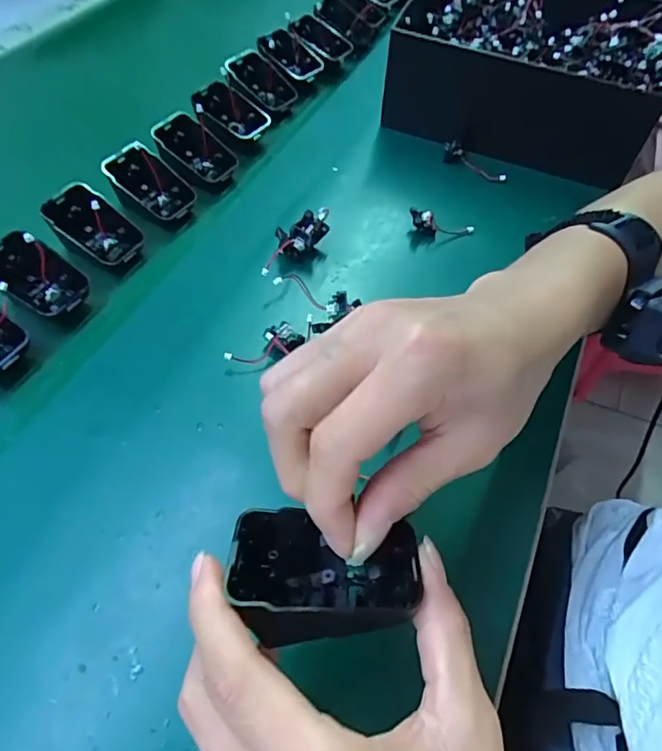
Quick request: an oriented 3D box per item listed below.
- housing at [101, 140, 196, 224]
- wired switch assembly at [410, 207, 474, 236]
[{"bbox_3d":[-0.151,-0.157,0.436,0.072,0.029,0.043,43,75,-11],"label":"housing"},{"bbox_3d":[0.090,-0.123,0.421,0.053,0.013,0.018,12,53,-8],"label":"wired switch assembly"}]

